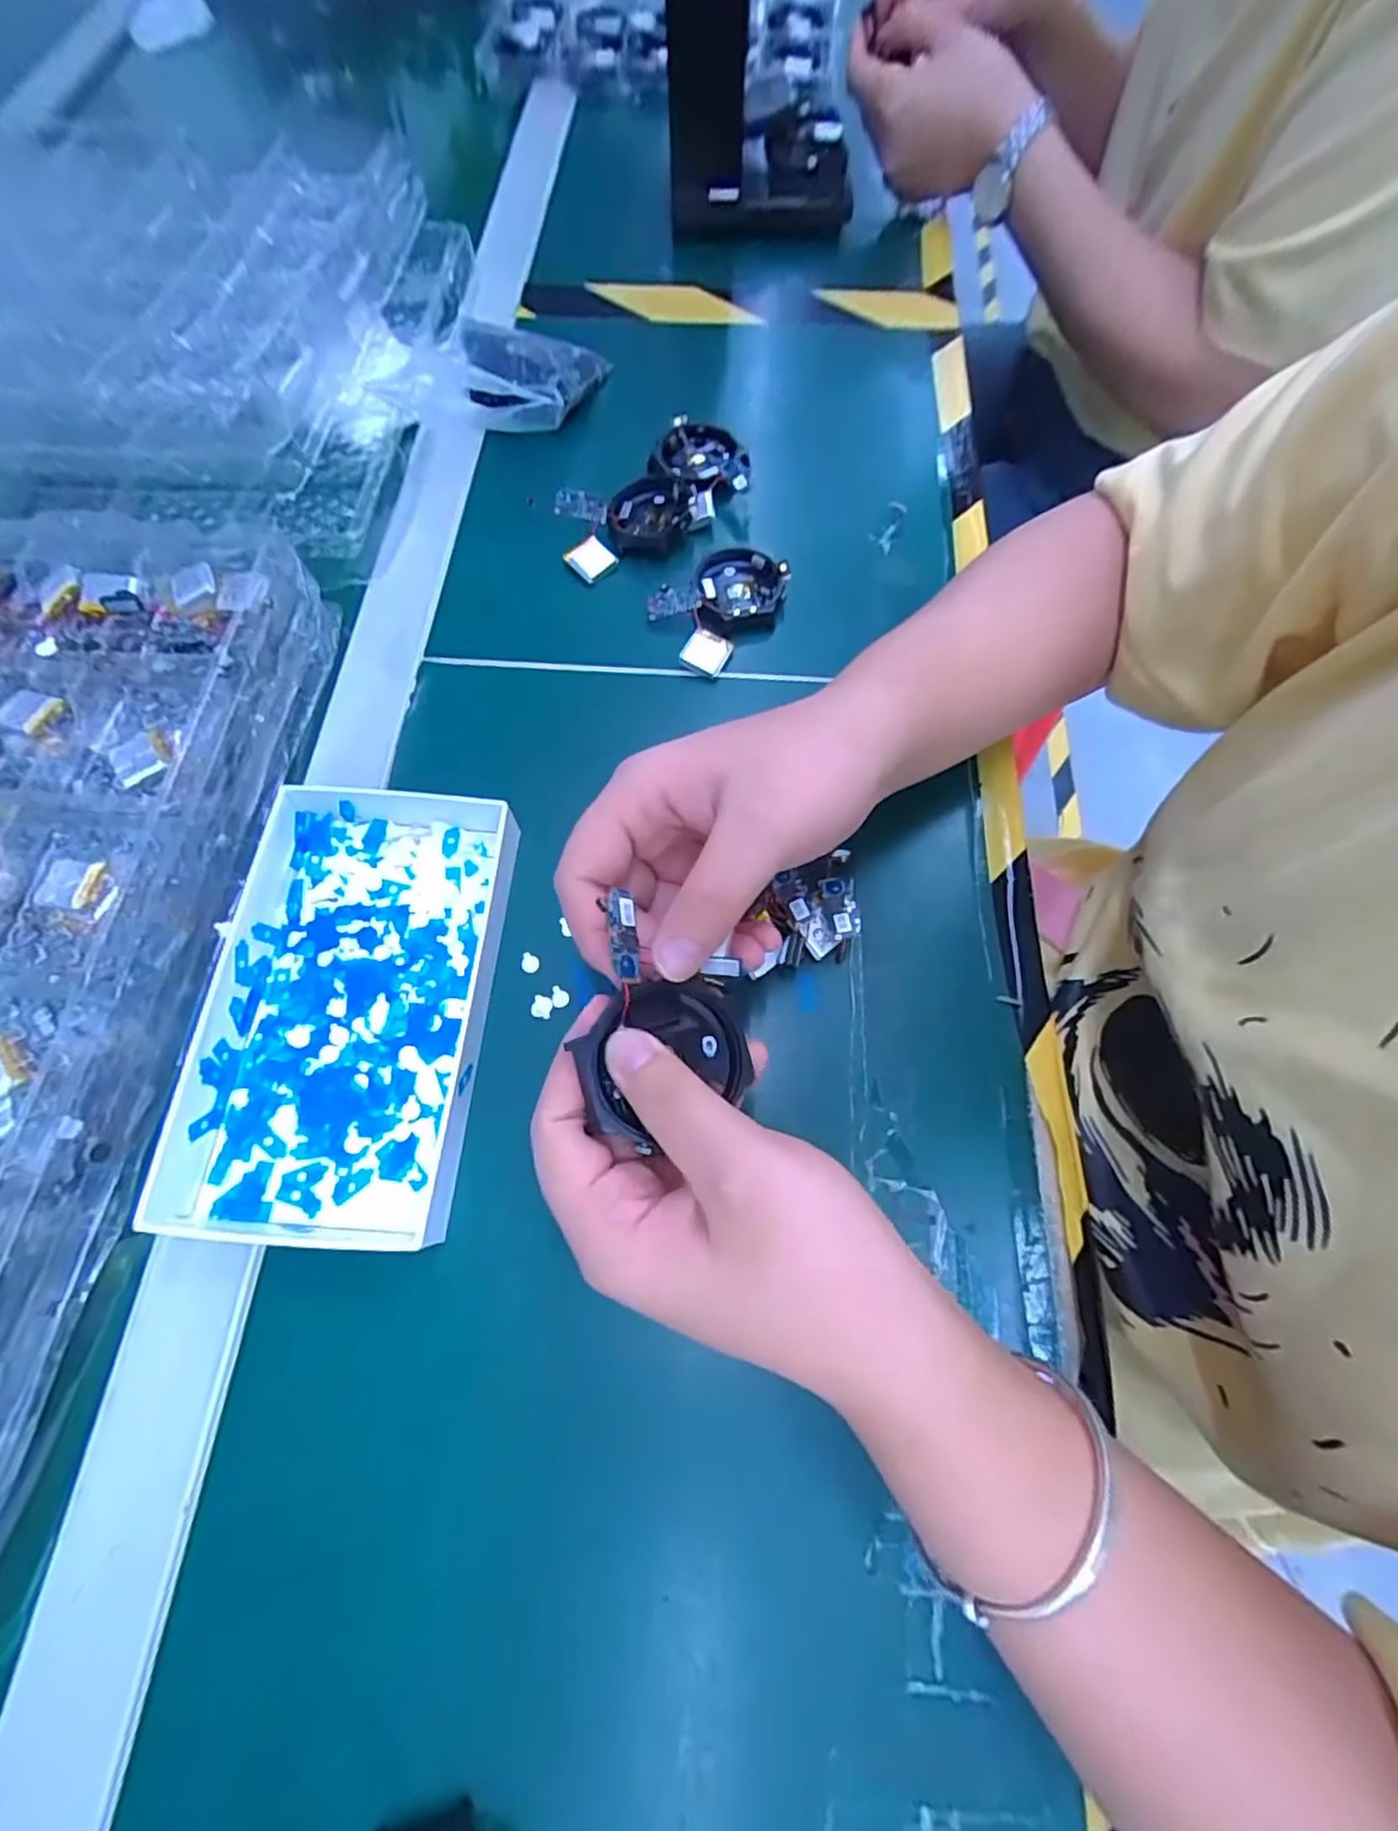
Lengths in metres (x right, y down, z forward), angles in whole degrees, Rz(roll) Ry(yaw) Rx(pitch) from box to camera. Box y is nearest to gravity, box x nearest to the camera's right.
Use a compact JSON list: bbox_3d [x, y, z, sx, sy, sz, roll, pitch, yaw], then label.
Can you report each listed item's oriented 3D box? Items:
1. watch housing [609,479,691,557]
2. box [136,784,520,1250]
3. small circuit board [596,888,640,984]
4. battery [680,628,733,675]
[{"bbox_3d":[-0.028,-0.225,0.365,0.043,0.012,0.051,0,69,-1],"label":"watch housing"},{"bbox_3d":[-0.141,0.031,0.264,0.107,0.025,0.177,4,69,1],"label":"box"},{"bbox_3d":[-0.022,0.006,0.194,0.007,0.007,0.027,-6,82,-3],"label":"small circuit board"},{"bbox_3d":[0.003,-0.136,0.339,0.022,0.008,0.023,29,72,9],"label":"battery"}]

